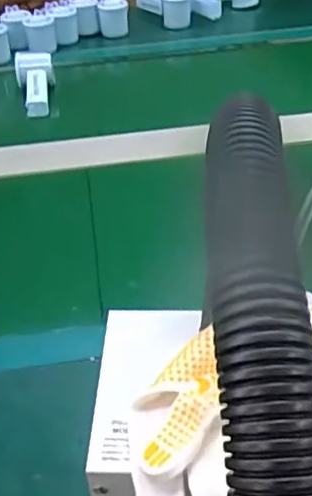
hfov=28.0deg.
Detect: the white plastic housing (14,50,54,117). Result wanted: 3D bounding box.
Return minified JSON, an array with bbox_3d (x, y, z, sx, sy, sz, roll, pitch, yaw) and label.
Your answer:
[{"bbox_3d":[-0.197,-0.260,1.025,0.060,0.053,0.149,-8,53,-5],"label":"white plastic housing"}]

